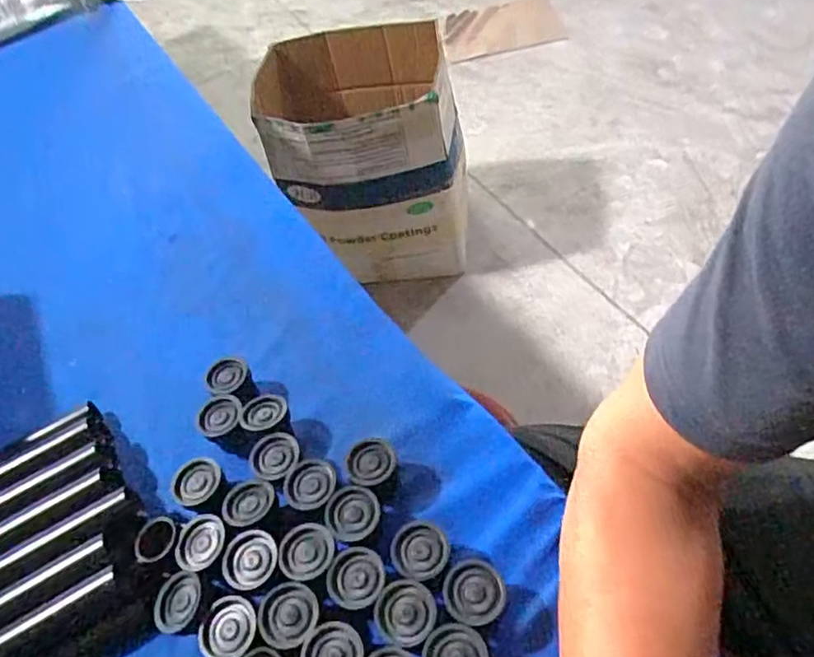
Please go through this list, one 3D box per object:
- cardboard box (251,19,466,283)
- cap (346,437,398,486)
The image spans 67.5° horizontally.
[{"bbox_3d":[-0.081,-0.376,1.410,0.401,0.487,0.333,-15,51,0],"label":"cardboard box"},{"bbox_3d":[-0.023,0.098,0.422,0.032,0.031,0.034,-6,51,7],"label":"cap"}]

